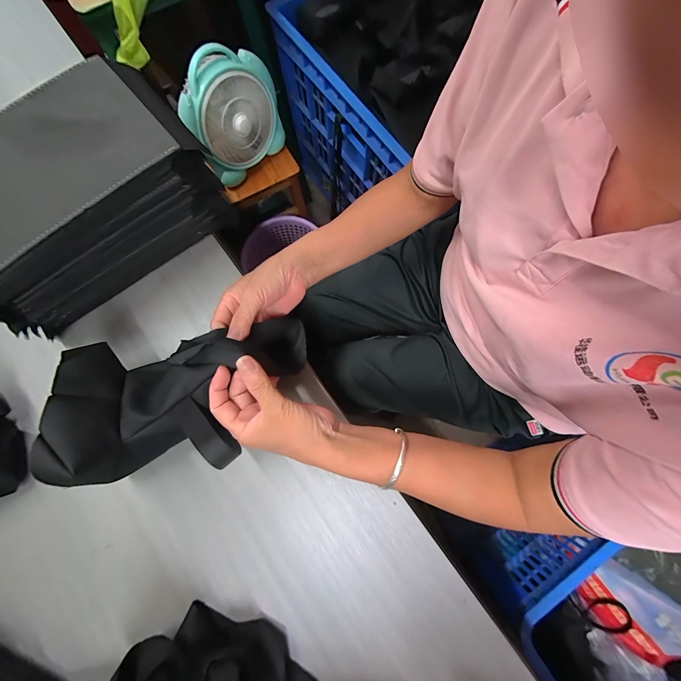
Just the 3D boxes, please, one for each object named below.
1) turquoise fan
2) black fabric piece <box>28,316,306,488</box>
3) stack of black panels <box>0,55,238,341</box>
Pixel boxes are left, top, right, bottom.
[{"bbox_3d":[-0.251,-0.527,0.699,0.234,0.228,0.085,-43,82,-7],"label":"turquoise fan"},{"bbox_3d":[-0.157,0.046,0.318,0.261,0.099,0.168,-24,79,-18],"label":"black fabric piece"},{"bbox_3d":[-0.302,-0.159,0.359,0.292,0.179,0.155,-39,81,-6],"label":"stack of black panels"}]

